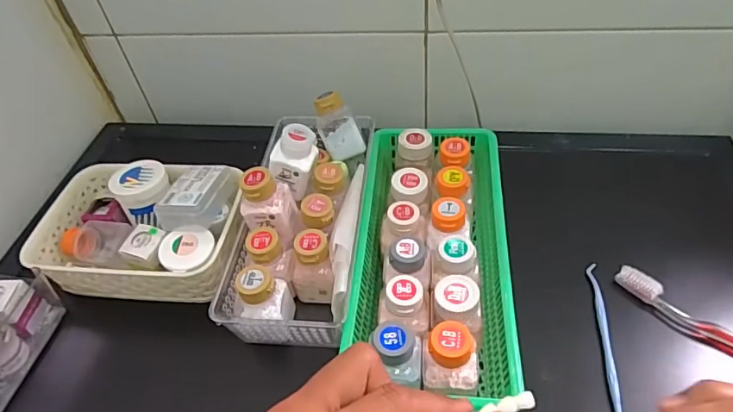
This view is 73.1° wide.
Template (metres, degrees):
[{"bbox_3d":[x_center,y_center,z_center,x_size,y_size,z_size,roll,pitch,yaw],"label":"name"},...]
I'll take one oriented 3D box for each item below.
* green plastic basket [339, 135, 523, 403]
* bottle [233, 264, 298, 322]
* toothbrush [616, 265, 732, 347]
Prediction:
[{"bbox_3d":[0.059,0.037,0.452,0.131,0.077,0.292,2,48,8],"label":"green plastic basket"},{"bbox_3d":[-0.089,0.081,0.422,0.043,0.066,0.040,-2,47,5],"label":"bottle"},{"bbox_3d":[0.296,0.106,0.402,0.187,0.013,0.019,34,59,31],"label":"toothbrush"}]

